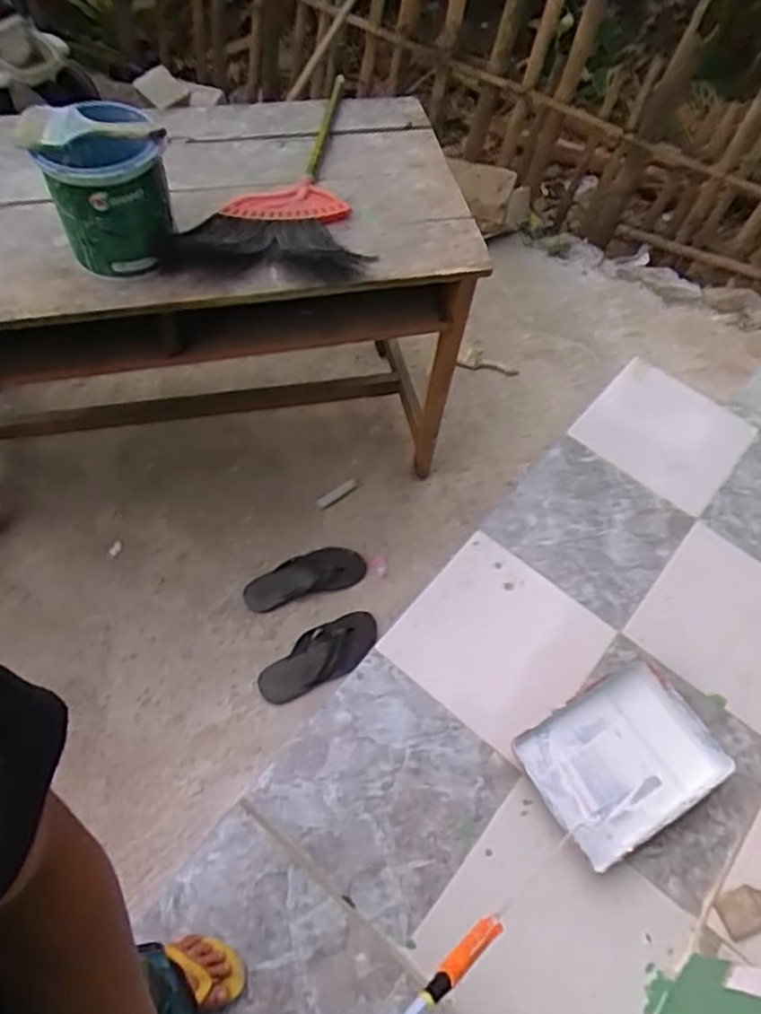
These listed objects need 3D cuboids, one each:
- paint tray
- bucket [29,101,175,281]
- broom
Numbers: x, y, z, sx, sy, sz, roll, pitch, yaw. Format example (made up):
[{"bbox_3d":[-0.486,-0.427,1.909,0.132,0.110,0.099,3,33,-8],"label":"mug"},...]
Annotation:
[{"bbox_3d":[0.485,0.506,1.354,0.373,0.077,0.278,-26,66,-19],"label":"paint tray"},{"bbox_3d":[-0.413,-0.480,1.030,0.167,0.196,0.153,2,60,-4],"label":"bucket"},{"bbox_3d":[-0.216,-0.610,1.232,0.345,0.057,0.534,-4,61,-8],"label":"broom"}]

